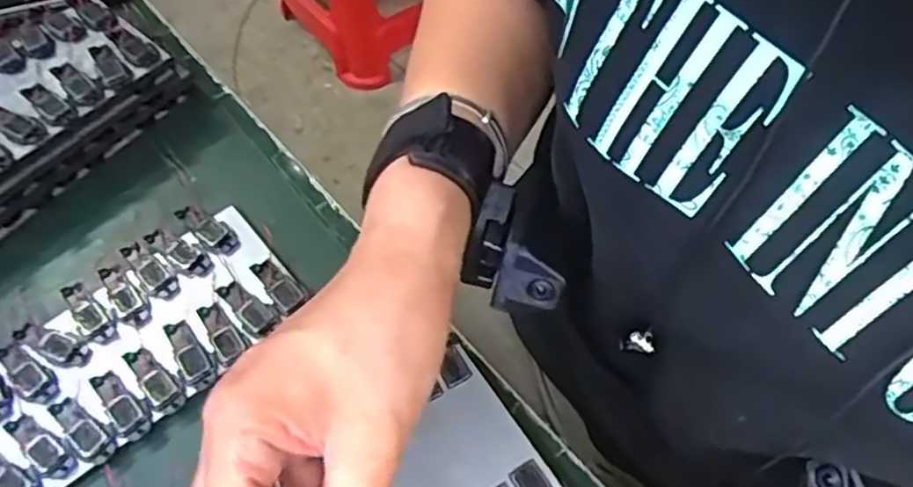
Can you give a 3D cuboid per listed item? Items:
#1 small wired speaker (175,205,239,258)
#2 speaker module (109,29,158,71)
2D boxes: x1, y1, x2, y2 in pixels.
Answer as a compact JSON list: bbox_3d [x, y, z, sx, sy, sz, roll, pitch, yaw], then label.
[{"bbox_3d":[-0.132,-0.008,0.365,0.042,0.004,0.014,33,68,19],"label":"small wired speaker"},{"bbox_3d":[-0.184,-0.111,0.389,0.039,0.005,0.014,39,70,21],"label":"speaker module"}]

